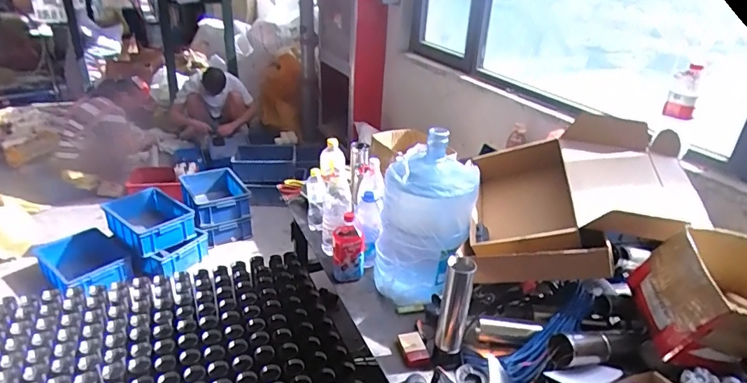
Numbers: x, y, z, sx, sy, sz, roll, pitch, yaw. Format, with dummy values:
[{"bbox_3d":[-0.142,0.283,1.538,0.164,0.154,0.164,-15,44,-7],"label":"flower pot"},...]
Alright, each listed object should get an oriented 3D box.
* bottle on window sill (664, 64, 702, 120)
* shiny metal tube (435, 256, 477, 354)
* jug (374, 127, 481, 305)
[{"bbox_3d":[0.986,-0.316,1.477,0.082,0.159,0.063,19,32,29],"label":"bottle on window sill"},{"bbox_3d":[0.191,0.271,1.102,0.063,0.243,0.053,14,30,20],"label":"shiny metal tube"},{"bbox_3d":[0.148,0.061,1.359,0.273,0.452,0.241,6,28,7],"label":"jug"}]

